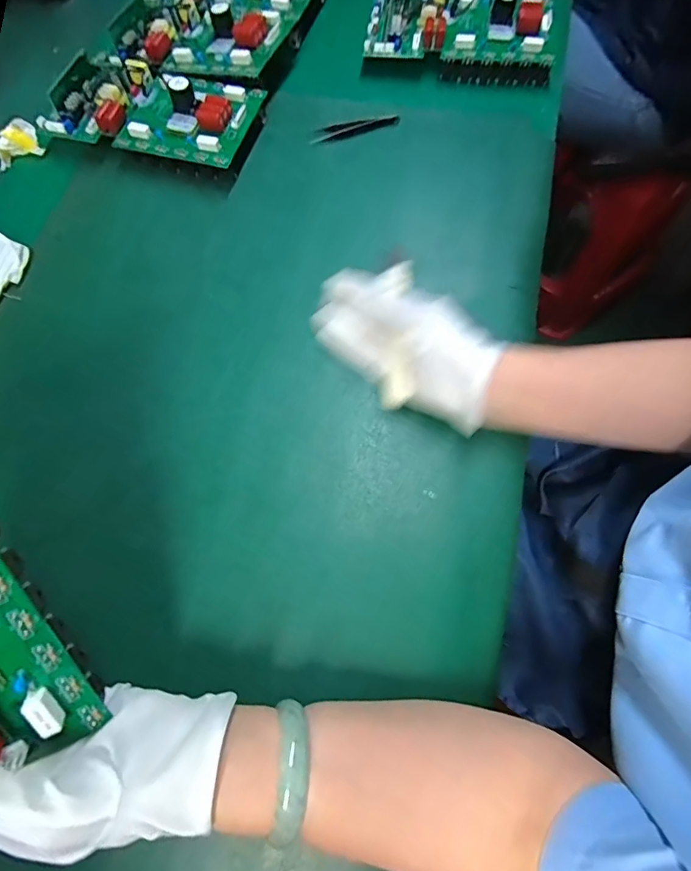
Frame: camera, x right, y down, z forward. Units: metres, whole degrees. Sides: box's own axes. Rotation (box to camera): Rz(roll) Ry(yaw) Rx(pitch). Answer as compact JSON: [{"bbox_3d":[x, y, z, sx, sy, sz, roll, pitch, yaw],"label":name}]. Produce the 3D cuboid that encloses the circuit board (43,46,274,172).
[{"bbox_3d":[-0.212,-0.363,0.502,0.218,0.051,0.127,15,70,6],"label":"circuit board"}]

